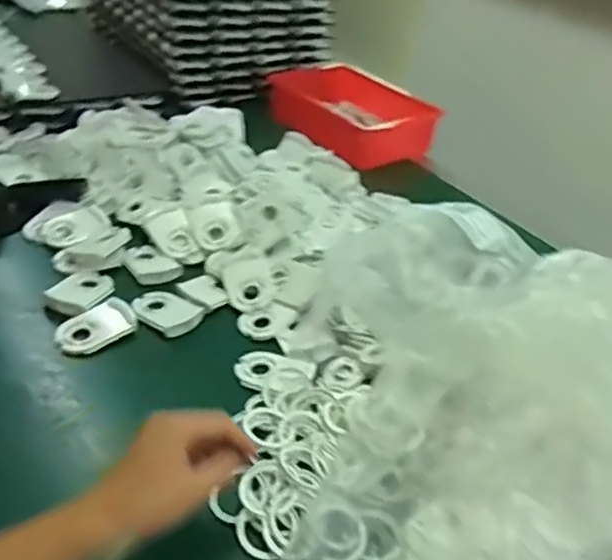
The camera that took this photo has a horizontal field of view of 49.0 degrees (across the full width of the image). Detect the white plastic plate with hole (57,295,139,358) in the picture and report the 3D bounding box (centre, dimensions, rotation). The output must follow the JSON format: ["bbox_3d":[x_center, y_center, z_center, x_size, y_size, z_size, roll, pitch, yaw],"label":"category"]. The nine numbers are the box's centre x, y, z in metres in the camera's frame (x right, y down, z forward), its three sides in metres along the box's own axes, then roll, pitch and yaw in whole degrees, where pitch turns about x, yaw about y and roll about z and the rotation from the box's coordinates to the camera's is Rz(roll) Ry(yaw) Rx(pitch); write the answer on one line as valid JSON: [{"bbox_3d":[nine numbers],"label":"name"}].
[{"bbox_3d":[-0.230,0.053,0.742,0.053,0.006,0.092,41,46,16],"label":"white plastic plate with hole"}]

